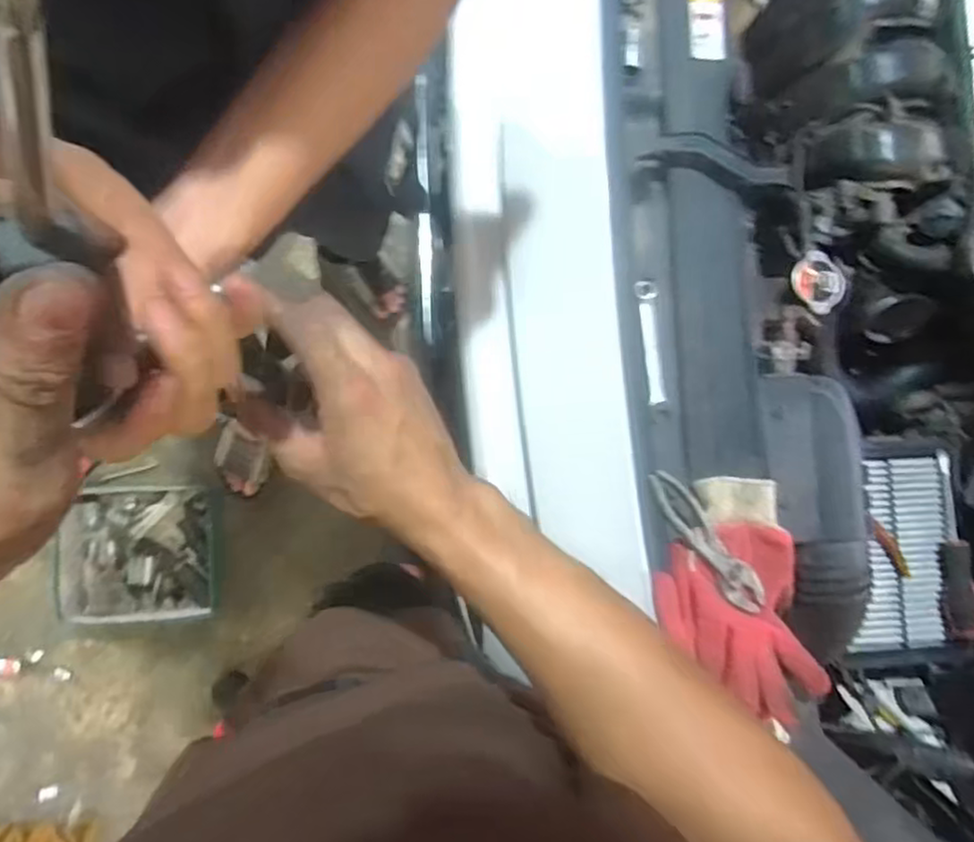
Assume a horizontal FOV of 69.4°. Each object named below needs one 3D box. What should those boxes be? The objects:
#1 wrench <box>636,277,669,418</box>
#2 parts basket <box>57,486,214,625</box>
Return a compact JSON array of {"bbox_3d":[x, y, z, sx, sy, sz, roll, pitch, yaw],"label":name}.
[{"bbox_3d":[0.147,-0.065,0.628,0.022,0.012,0.120,-4,86,-5],"label":"wrench"},{"bbox_3d":[-0.654,0.261,1.306,0.253,0.097,0.261,1,85,-5],"label":"parts basket"}]

